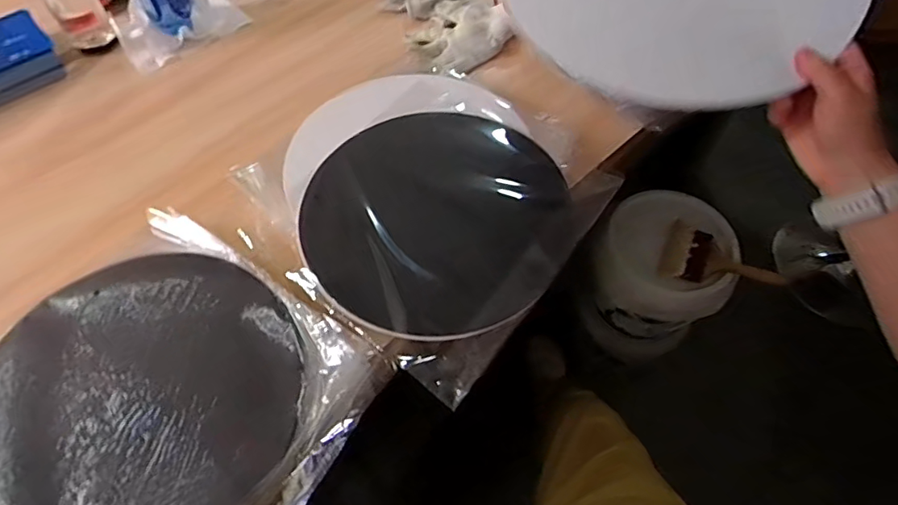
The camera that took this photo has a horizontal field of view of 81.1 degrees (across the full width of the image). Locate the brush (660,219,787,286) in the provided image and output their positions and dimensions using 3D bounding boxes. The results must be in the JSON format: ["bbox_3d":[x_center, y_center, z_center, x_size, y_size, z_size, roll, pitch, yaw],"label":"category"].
[{"bbox_3d":[0.505,0.020,0.970,0.208,0.023,0.109,18,59,11],"label":"brush"}]

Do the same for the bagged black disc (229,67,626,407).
[{"bbox_3d":[-0.023,-0.084,0.625,0.378,0.039,0.384,35,64,20],"label":"bagged black disc"}]

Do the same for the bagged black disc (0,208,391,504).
[{"bbox_3d":[-0.271,0.132,0.454,0.338,0.036,0.322,32,63,19],"label":"bagged black disc"}]

